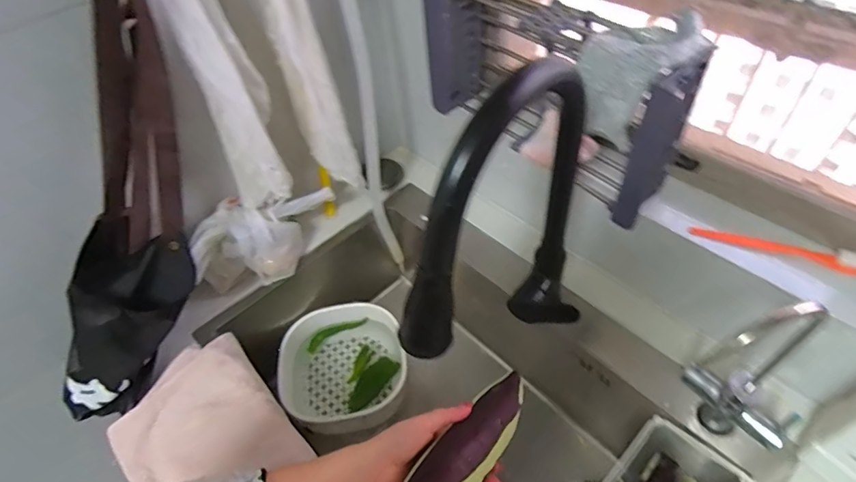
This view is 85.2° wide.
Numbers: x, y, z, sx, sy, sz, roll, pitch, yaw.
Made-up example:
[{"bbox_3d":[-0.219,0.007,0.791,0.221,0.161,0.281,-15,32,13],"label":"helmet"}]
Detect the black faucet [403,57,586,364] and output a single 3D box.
[{"bbox_3d":[0.087,0.023,0.436,0.073,0.348,0.266,27,57,26],"label":"black faucet"}]

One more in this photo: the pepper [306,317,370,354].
[{"bbox_3d":[-0.158,0.157,0.806,0.109,0.021,0.018,-26,52,-16],"label":"pepper"}]

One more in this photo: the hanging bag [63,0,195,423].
[{"bbox_3d":[-0.317,-0.032,0.487,0.086,0.500,0.090,25,22,25],"label":"hanging bag"}]

